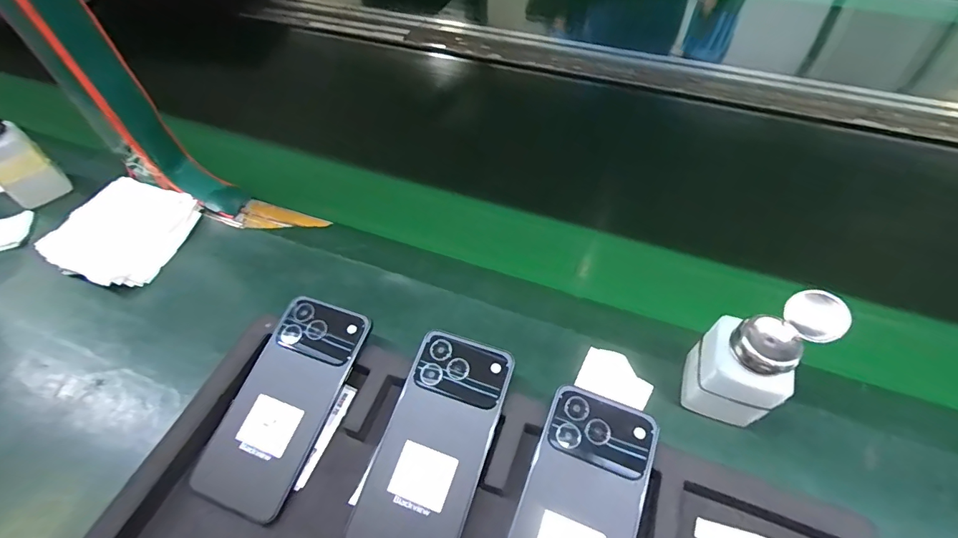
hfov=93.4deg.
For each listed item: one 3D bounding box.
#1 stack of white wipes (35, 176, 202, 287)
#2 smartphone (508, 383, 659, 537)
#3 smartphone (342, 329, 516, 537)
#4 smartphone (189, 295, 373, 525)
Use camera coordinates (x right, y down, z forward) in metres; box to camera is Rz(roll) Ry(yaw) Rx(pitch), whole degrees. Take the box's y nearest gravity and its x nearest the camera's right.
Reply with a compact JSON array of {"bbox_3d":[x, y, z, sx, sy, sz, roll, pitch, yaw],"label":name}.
[{"bbox_3d":[-0.374,-0.039,0.473,0.107,0.044,0.114,11,53,9],"label":"stack of white wipes"},{"bbox_3d":[0.066,0.164,0.300,0.077,0.006,0.161,15,66,12],"label":"smartphone"},{"bbox_3d":[-0.031,0.124,0.329,0.076,0.006,0.156,16,66,10],"label":"smartphone"},{"bbox_3d":[-0.150,0.099,0.349,0.074,0.007,0.158,17,65,10],"label":"smartphone"}]

